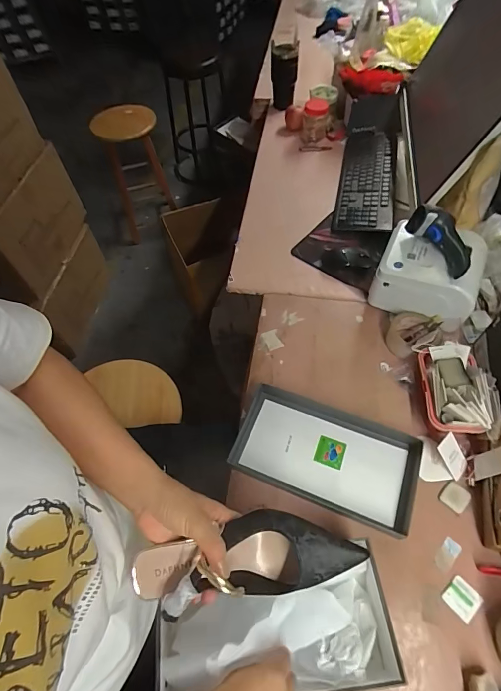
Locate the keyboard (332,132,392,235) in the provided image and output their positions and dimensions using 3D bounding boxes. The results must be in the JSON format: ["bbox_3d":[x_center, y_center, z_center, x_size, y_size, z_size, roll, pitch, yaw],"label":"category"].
[{"bbox_3d":[0.330,-0.481,1.058,0.149,0.033,0.460,8,58,9],"label":"keyboard"}]

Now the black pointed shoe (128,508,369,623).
[{"bbox_3d":[-0.001,0.223,0.393,0.236,0.078,0.078,-4,57,-9],"label":"black pointed shoe"}]

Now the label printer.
[{"bbox_3d":[0.374,-0.149,0.793,0.193,0.139,0.165,19,61,15],"label":"label printer"}]

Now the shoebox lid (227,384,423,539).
[{"bbox_3d":[0.132,0.191,0.658,0.309,0.031,0.169,18,60,14],"label":"shoebox lid"}]

